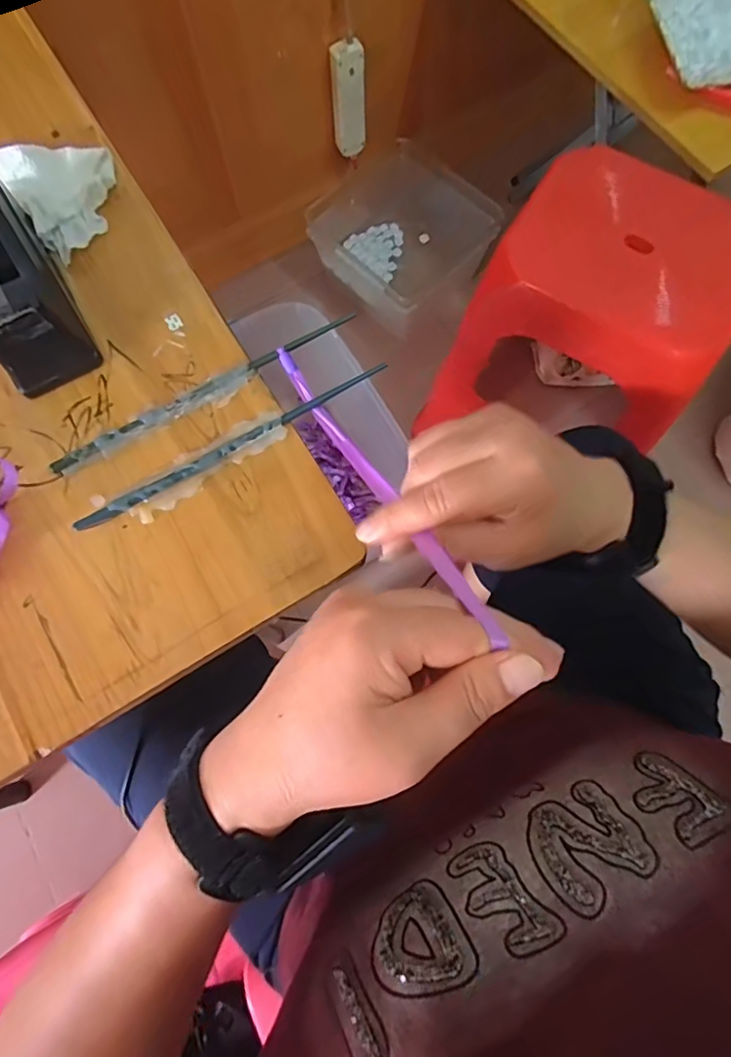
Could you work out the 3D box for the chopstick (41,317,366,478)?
[{"bbox_3d":[-0.110,-0.097,0.391,0.231,0.008,0.011,-29,76,-8],"label":"chopstick"}]

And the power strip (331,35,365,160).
[{"bbox_3d":[-0.031,-0.788,1.028,0.057,0.197,0.029,-5,75,-1],"label":"power strip"}]

